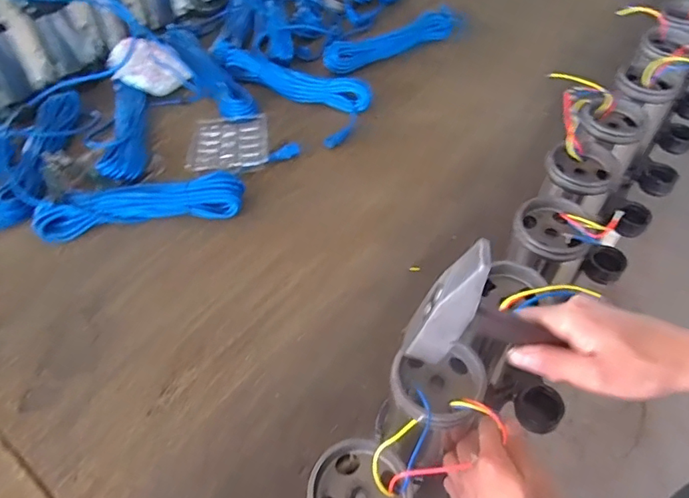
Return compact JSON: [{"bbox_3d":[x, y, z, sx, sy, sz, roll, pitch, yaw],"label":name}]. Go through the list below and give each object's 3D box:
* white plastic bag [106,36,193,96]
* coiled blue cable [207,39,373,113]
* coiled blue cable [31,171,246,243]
[{"bbox_3d":[-0.411,-0.383,1.023,0.192,0.039,0.101,20,91,10],"label":"white plastic bag"},{"bbox_3d":[-0.124,-0.379,1.074,0.396,0.045,0.072,21,56,14],"label":"coiled blue cable"},{"bbox_3d":[-0.349,-0.076,0.842,0.349,0.043,0.082,-10,54,-6],"label":"coiled blue cable"}]

